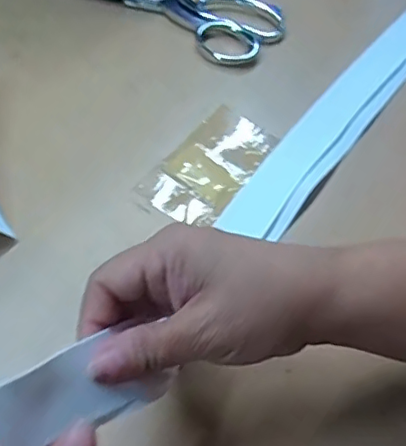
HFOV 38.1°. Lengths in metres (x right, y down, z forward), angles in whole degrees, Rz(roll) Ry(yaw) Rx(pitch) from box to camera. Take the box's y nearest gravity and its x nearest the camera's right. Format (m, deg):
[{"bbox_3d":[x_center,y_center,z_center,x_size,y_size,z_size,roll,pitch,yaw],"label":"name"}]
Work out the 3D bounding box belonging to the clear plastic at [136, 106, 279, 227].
[{"bbox_3d":[0.005,-0.040,0.399,0.053,0.007,0.099,32,59,16],"label":"clear plastic"}]

